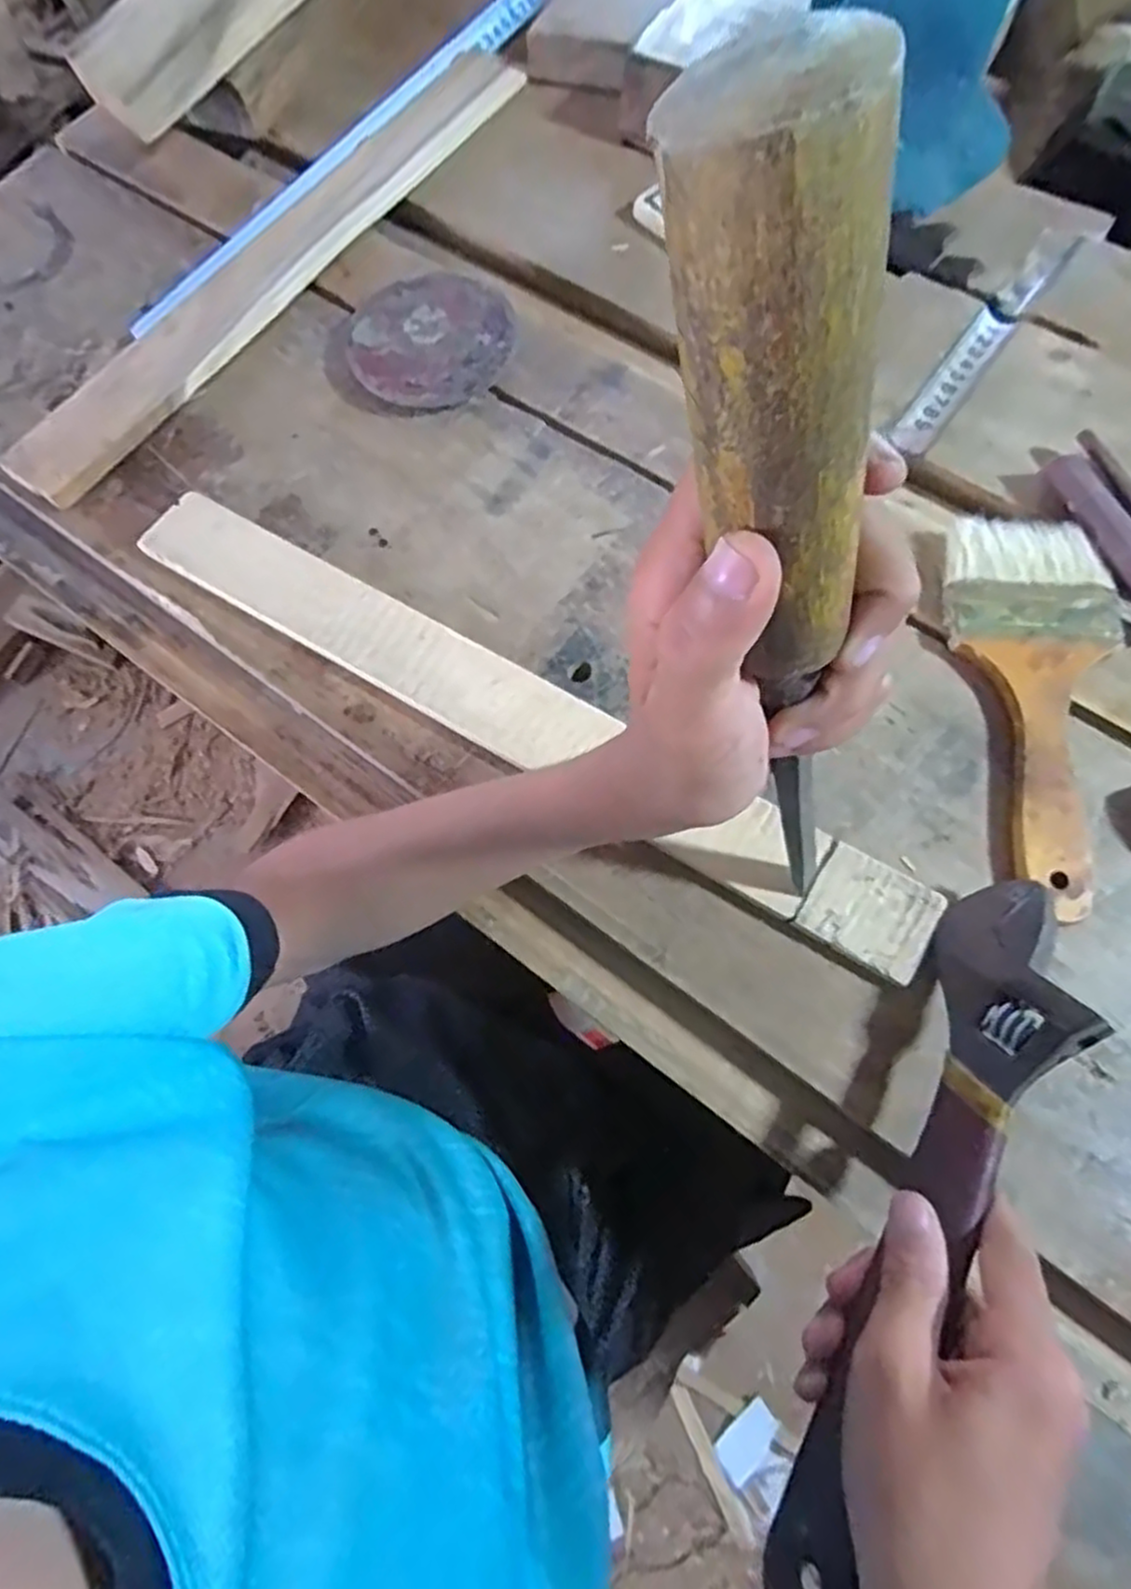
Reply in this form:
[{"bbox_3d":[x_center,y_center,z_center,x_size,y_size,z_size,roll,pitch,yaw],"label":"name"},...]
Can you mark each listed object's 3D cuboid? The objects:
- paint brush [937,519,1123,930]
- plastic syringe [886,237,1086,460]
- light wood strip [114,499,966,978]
[{"bbox_3d":[0.211,-0.040,0.324,0.070,0.017,0.181,1,72,4],"label":"paint brush"},{"bbox_3d":[0.232,-0.251,0.405,0.023,0.013,0.184,36,78,14],"label":"plastic syringe"},{"bbox_3d":[-0.030,-0.039,0.341,0.410,0.011,0.042,30,76,13],"label":"light wood strip"}]

